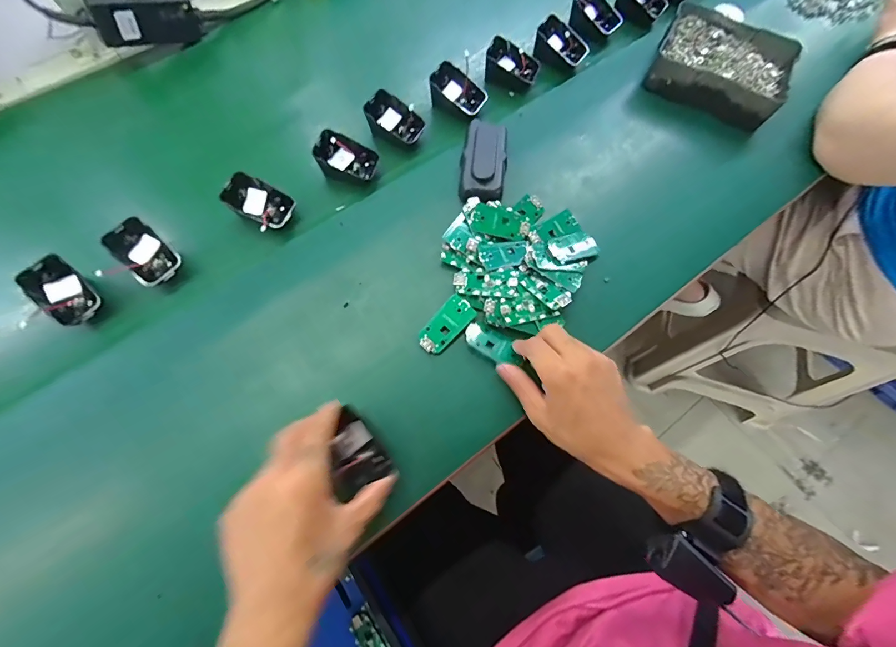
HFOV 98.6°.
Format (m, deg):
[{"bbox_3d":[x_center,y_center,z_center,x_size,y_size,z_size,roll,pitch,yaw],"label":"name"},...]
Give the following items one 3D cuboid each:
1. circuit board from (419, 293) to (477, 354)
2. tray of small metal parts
[{"bbox_3d":[-0.002,0.001,0.391,0.032,0.005,0.064,40,74,14],"label":"circuit board"},{"bbox_3d":[0.354,-0.334,0.498,0.159,0.047,0.126,27,71,10],"label":"tray of small metal parts"}]

